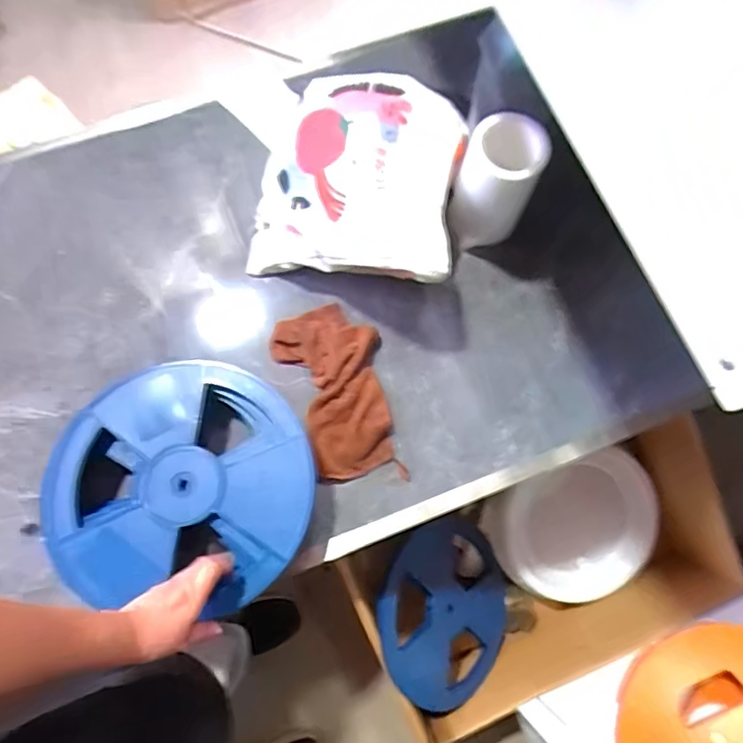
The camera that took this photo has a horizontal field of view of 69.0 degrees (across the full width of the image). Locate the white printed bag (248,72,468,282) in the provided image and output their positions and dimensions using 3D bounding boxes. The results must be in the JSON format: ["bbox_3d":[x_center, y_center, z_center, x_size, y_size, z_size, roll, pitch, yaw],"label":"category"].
[{"bbox_3d":[-0.024,-0.282,0.822,0.296,0.188,0.278,6,76,1],"label":"white printed bag"}]

